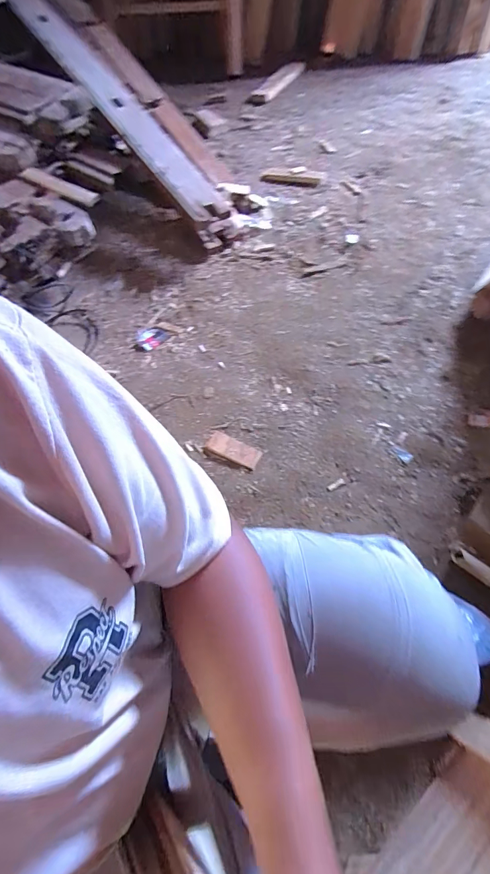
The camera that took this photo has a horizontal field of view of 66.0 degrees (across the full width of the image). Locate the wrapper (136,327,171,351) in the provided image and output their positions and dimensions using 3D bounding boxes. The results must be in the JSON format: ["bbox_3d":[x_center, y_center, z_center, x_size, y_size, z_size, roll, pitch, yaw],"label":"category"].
[{"bbox_3d":[-0.291,-0.317,1.195,0.101,0.011,0.098,-2,60,3],"label":"wrapper"}]

